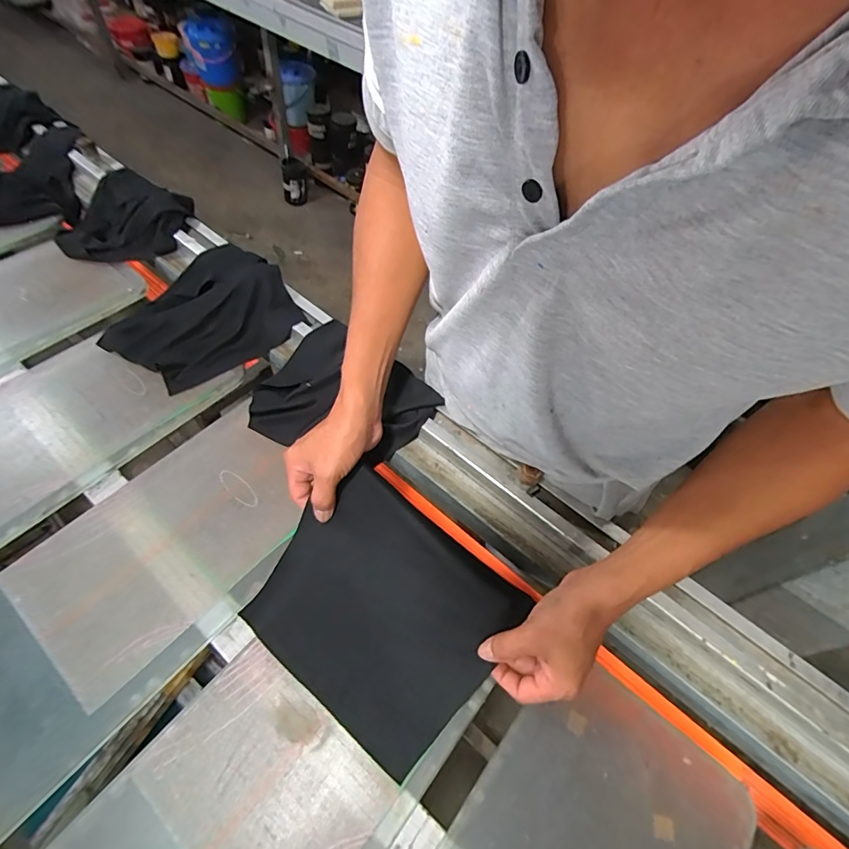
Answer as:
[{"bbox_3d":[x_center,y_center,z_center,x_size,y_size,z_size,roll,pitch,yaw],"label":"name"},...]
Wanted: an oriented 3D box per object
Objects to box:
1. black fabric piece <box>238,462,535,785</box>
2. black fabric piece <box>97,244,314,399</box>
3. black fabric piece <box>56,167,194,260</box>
[{"bbox_3d":[-0.043,0.169,0.438,0.218,0.051,0.178,34,59,18],"label":"black fabric piece"},{"bbox_3d":[-0.304,-0.152,0.629,0.229,0.049,0.188,-35,65,-26],"label":"black fabric piece"},{"bbox_3d":[-0.466,-0.324,0.727,0.189,0.050,0.179,9,55,1],"label":"black fabric piece"}]

